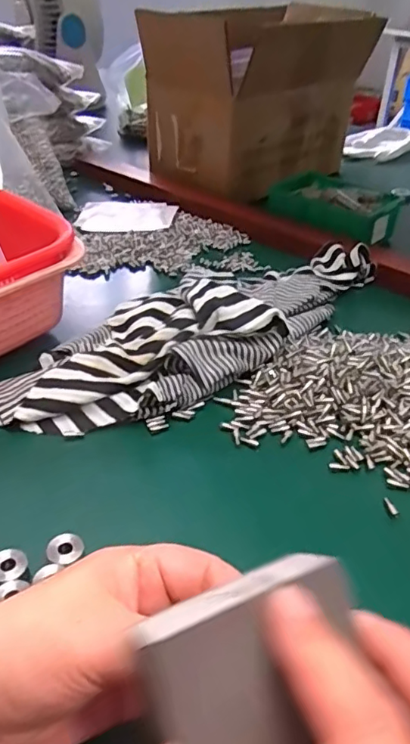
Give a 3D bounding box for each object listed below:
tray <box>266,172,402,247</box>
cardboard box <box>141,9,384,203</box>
[{"bbox_3d":[0.160,-0.208,0.693,0.097,0.044,0.149,-28,46,-35],"label":"tray"},{"bbox_3d":[0.077,-0.380,0.790,0.278,0.210,0.174,-26,44,-34],"label":"cardboard box"}]

